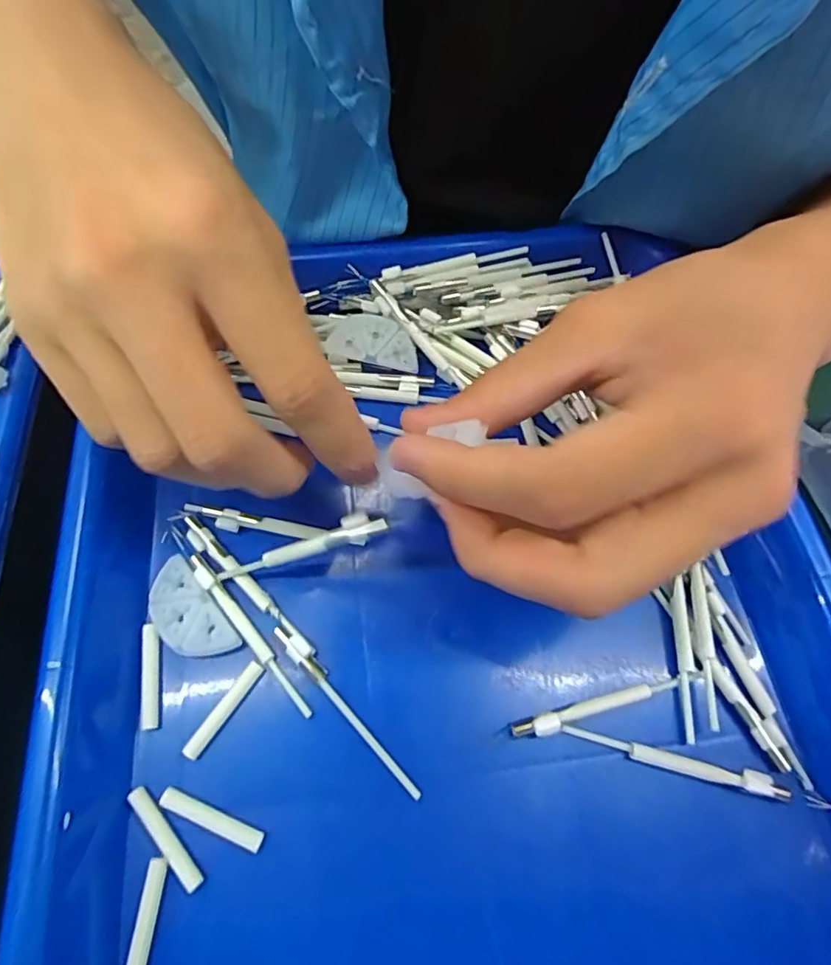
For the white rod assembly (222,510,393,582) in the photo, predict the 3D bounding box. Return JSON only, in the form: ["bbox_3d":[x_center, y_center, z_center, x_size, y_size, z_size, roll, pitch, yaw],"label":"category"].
[{"bbox_3d":[-0.040,0.022,0.186,0.069,0.005,0.008,-21,63,23],"label":"white rod assembly"}]

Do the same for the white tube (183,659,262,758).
[{"bbox_3d":[-0.063,0.074,0.180,0.006,0.004,0.034,32,69,13],"label":"white tube"}]

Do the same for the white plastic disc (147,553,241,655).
[{"bbox_3d":[-0.079,0.045,0.191,0.020,0.006,0.038,-35,70,-15],"label":"white plastic disc"}]

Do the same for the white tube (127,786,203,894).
[{"bbox_3d":[-0.076,0.107,0.165,0.006,0.004,0.034,-39,71,-17],"label":"white tube"}]

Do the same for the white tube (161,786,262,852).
[{"bbox_3d":[-0.062,0.101,0.166,0.033,0.004,0.006,21,67,9],"label":"white tube"}]

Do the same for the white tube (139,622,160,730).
[{"bbox_3d":[-0.089,0.064,0.184,0.005,0.004,0.033,-10,66,-5],"label":"white tube"}]

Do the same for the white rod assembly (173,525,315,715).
[{"bbox_3d":[-0.062,0.047,0.192,0.006,0.006,0.082,-40,72,-17],"label":"white rod assembly"}]

